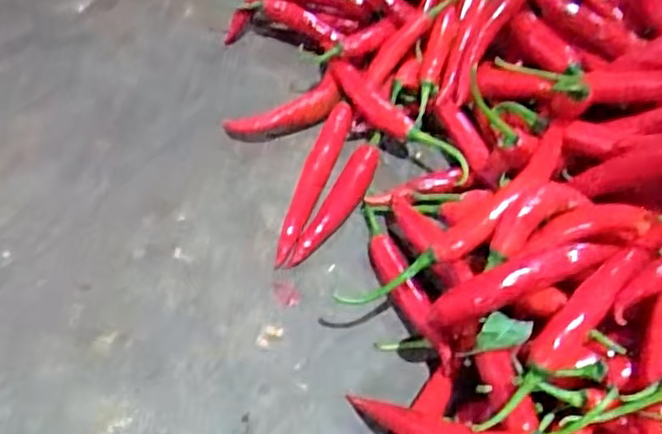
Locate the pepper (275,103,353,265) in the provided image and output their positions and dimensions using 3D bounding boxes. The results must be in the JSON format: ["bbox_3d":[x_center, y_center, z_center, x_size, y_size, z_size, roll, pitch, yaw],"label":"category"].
[{"bbox_3d":[-0.013,-0.026,0.471,0.017,0.014,0.131,17,57,10],"label":"pepper"}]

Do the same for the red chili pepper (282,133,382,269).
[{"bbox_3d":[0.009,-0.014,0.464,0.020,0.017,0.123,25,58,15],"label":"red chili pepper"}]

